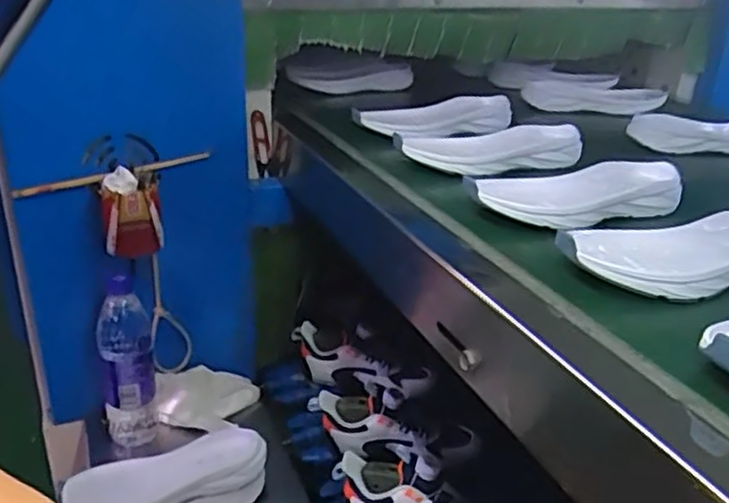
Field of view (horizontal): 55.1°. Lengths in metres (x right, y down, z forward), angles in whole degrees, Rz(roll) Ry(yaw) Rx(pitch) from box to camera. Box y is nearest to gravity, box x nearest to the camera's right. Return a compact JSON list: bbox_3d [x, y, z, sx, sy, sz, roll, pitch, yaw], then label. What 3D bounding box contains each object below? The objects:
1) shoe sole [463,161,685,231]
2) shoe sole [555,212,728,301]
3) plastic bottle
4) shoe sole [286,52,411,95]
[{"bbox_3d":[0.193,-0.051,0.640,0.202,0.035,0.095,-4,22,-13],"label":"shoe sole"},{"bbox_3d":[0.247,-0.001,0.532,0.204,0.036,0.087,-5,23,-15],"label":"shoe sole"},{"bbox_3d":[-0.299,0.145,0.881,0.062,0.220,0.061,-7,23,-19],"label":"plastic bottle"},{"bbox_3d":[-0.030,-0.297,1.171,0.213,0.068,0.033,5,22,9],"label":"shoe sole"}]

